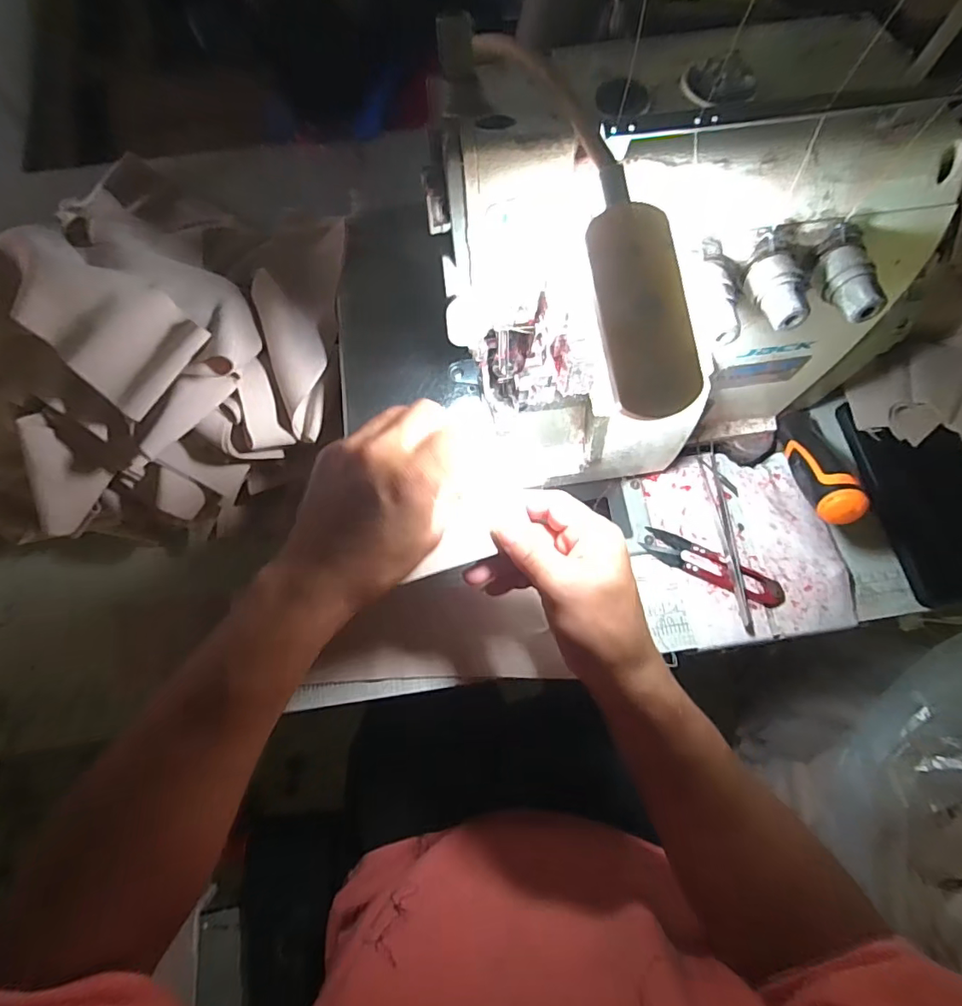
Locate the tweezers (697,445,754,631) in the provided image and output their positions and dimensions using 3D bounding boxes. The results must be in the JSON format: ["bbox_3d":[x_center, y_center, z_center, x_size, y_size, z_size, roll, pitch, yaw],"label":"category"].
[{"bbox_3d":[0.186,0.024,0.384,0.015,0.012,0.143,-7,75,-2],"label":"tweezers"}]

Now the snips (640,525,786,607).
[{"bbox_3d":[0.174,0.049,0.386,0.106,0.008,0.023,23,76,6],"label":"snips"}]

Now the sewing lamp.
[{"bbox_3d":[0.043,-0.114,0.202,0.034,0.028,0.168,-20,76,-5],"label":"sewing lamp"}]

